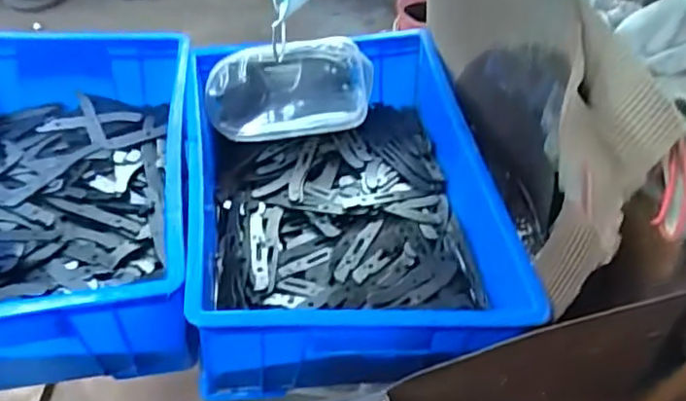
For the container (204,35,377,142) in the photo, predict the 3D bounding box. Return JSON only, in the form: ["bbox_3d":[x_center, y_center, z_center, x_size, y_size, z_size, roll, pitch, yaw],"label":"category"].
[{"bbox_3d":[-0.066,-0.135,0.750,0.195,0.113,0.043,-3,15,-4],"label":"container"}]

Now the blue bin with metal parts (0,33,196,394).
[{"bbox_3d":[-0.311,-0.019,0.630,0.285,0.136,0.400,-5,49,-8],"label":"blue bin with metal parts"}]

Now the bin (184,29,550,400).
[{"bbox_3d":[-0.006,-0.014,0.658,0.310,0.114,0.412,-6,49,-8],"label":"bin"}]

